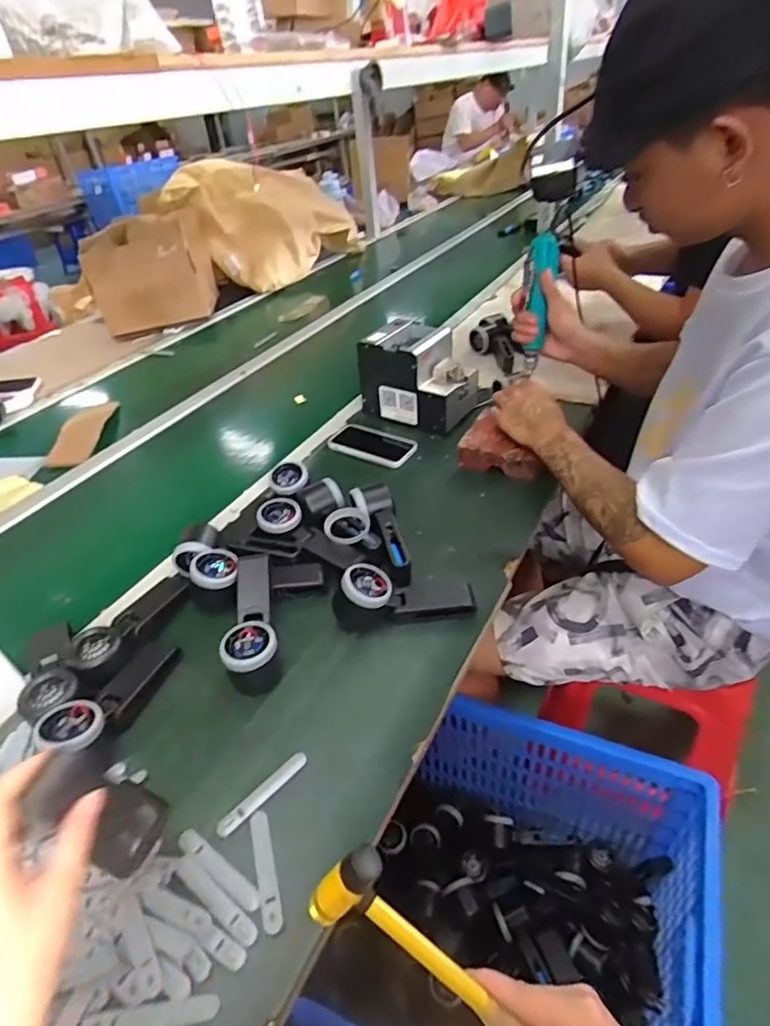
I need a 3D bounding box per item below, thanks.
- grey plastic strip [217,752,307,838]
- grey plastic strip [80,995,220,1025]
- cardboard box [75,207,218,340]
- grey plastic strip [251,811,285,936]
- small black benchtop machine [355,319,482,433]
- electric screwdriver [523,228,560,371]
[{"bbox_3d":[-0.111,0.255,0.508,0.016,0.004,0.095,28,50,35],"label":"grey plastic strip"},{"bbox_3d":[-0.166,0.355,0.390,0.097,0.004,0.015,-8,38,-2],"label":"grey plastic strip"},{"bbox_3d":[-0.647,-0.703,1.562,0.297,0.249,0.349,-11,39,-6],"label":"cardboard box"},{"bbox_3d":[-0.099,0.295,0.461,0.016,0.004,0.093,-16,39,-12],"label":"grey plastic strip"},{"bbox_3d":[0.071,-0.243,1.013,0.200,0.158,0.133,22,47,31],"label":"small black benchtop machine"},{"bbox_3d":[0.231,-0.312,0.843,0.035,0.198,0.044,-26,42,-22],"label":"electric screwdriver"}]

